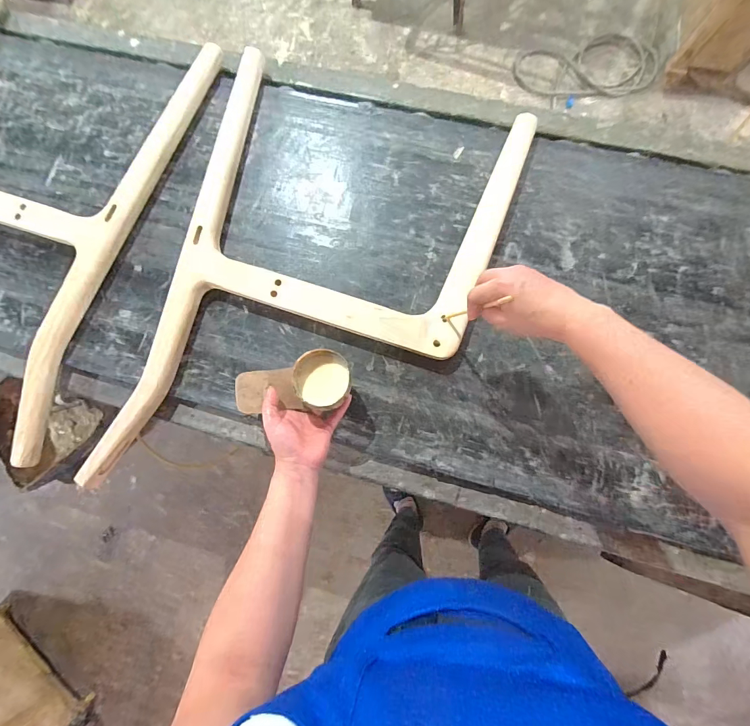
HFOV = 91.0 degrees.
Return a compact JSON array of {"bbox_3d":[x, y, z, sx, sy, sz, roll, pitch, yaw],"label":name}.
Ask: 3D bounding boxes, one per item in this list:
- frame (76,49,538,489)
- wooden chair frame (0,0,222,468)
[{"bbox_3d":[-0.093,-0.114,0.597,0.510,0.036,0.725,17,83,6],"label":"frame"},{"bbox_3d":[-0.669,-0.289,0.660,0.549,0.036,0.763,20,84,6],"label":"wooden chair frame"}]

